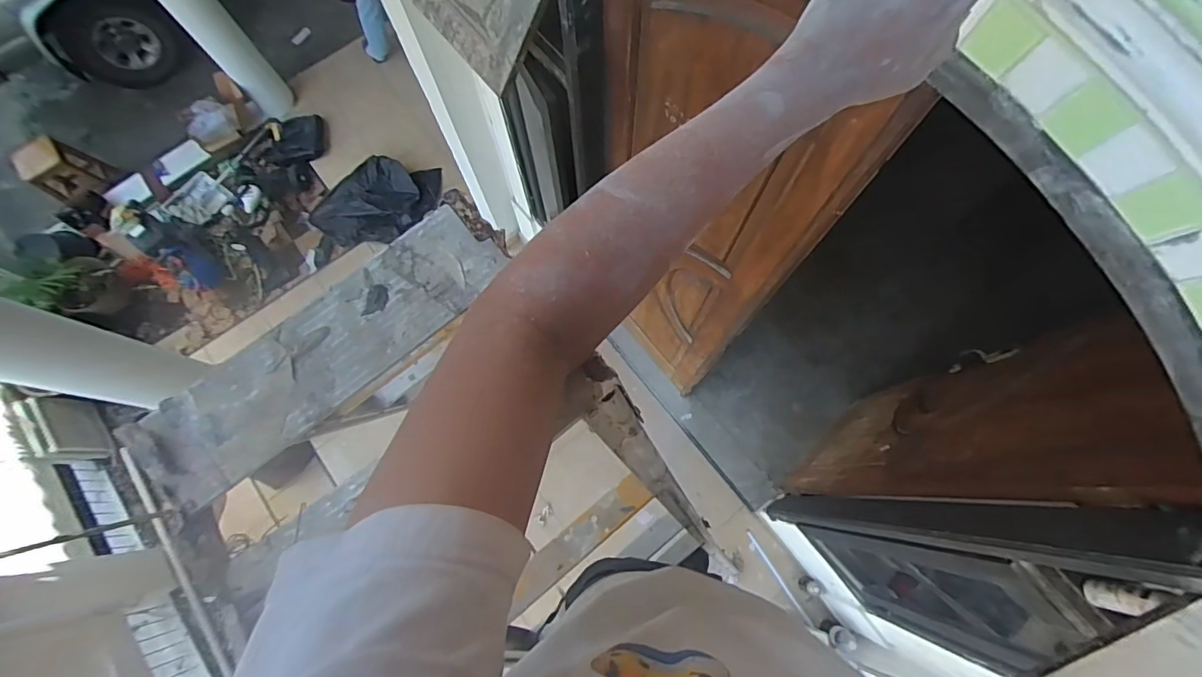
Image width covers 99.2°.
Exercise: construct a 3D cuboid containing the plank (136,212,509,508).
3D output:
[{"bbox_3d":[-0.193,0.007,0.364,0.260,0.019,0.077,-37,77,-10],"label":"plank"}]

